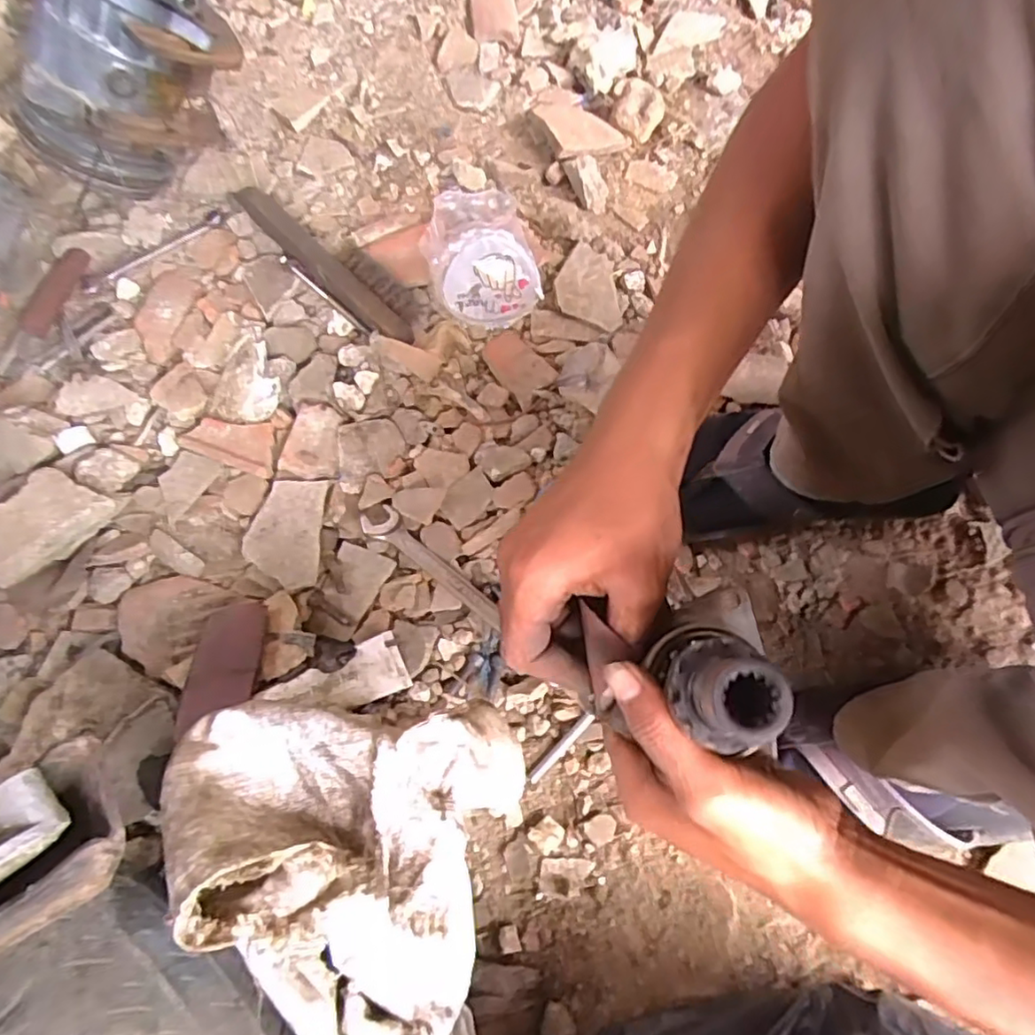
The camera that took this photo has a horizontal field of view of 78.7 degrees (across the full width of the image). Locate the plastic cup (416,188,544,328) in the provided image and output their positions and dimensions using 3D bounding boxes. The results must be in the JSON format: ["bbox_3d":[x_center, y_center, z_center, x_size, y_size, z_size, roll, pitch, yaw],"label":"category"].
[{"bbox_3d":[-0.038,-0.257,0.583,0.096,0.074,0.139,-11,73,-4],"label":"plastic cup"}]

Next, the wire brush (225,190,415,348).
[{"bbox_3d":[-0.181,-0.246,0.597,0.058,0.039,0.254,-42,77,-13],"label":"wire brush"}]

